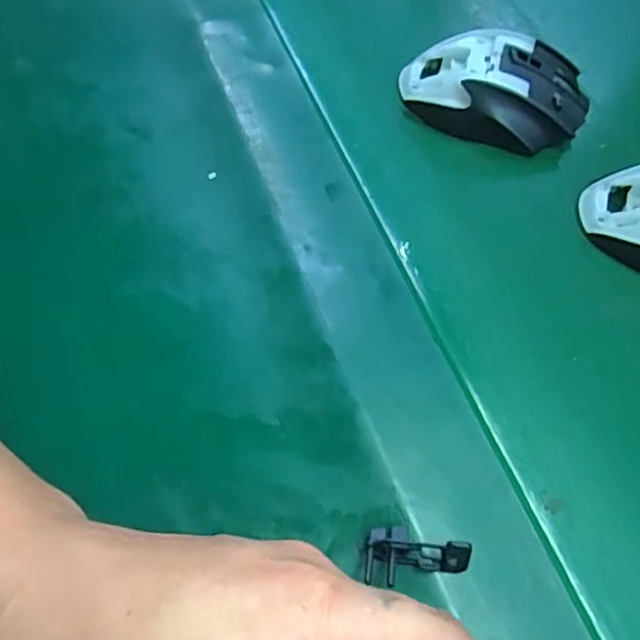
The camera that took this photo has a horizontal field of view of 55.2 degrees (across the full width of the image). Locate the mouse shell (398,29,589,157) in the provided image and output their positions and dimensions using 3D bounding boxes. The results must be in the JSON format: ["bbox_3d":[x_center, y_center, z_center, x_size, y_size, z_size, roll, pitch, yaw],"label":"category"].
[{"bbox_3d":[0.108,-0.143,0.384,0.110,0.041,0.063,9,61,1],"label":"mouse shell"}]

